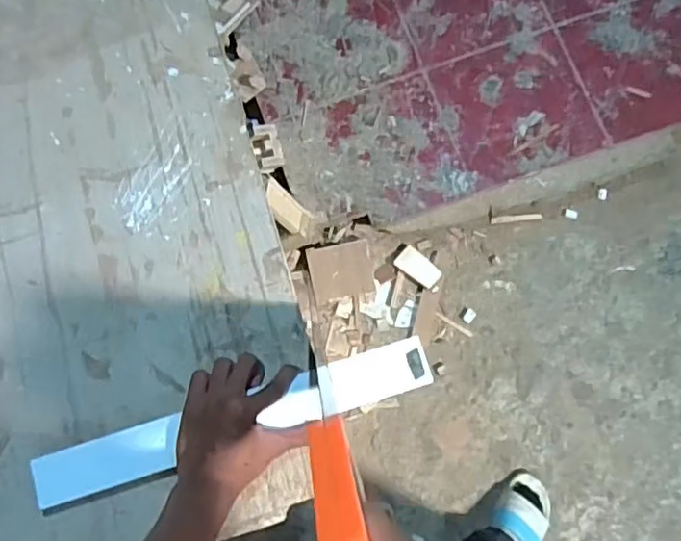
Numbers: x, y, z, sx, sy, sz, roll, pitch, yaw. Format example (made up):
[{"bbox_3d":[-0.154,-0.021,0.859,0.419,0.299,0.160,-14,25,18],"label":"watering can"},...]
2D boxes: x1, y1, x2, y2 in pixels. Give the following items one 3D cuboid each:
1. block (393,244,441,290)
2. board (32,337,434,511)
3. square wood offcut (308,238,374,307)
[{"bbox_3d":[0.169,-0.007,1.326,0.102,0.024,0.053,37,82,10],"label":"block"},{"bbox_3d":[-0.102,0.147,0.589,0.387,0.016,0.053,-16,83,-1],"label":"board"},{"bbox_3d":[0.004,0.002,1.309,0.133,0.013,0.119,-12,100,-8],"label":"square wood offcut"}]

